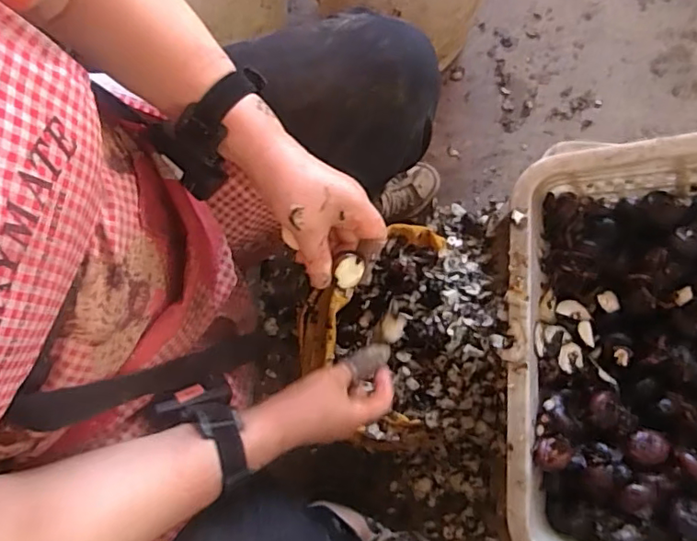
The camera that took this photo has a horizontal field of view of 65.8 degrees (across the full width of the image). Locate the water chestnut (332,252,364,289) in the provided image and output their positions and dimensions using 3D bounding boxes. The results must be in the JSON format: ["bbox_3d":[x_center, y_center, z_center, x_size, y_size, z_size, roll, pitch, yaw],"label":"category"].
[{"bbox_3d":[0.000,0.002,0.450,0.022,0.018,0.026,10,79,4],"label":"water chestnut"}]

